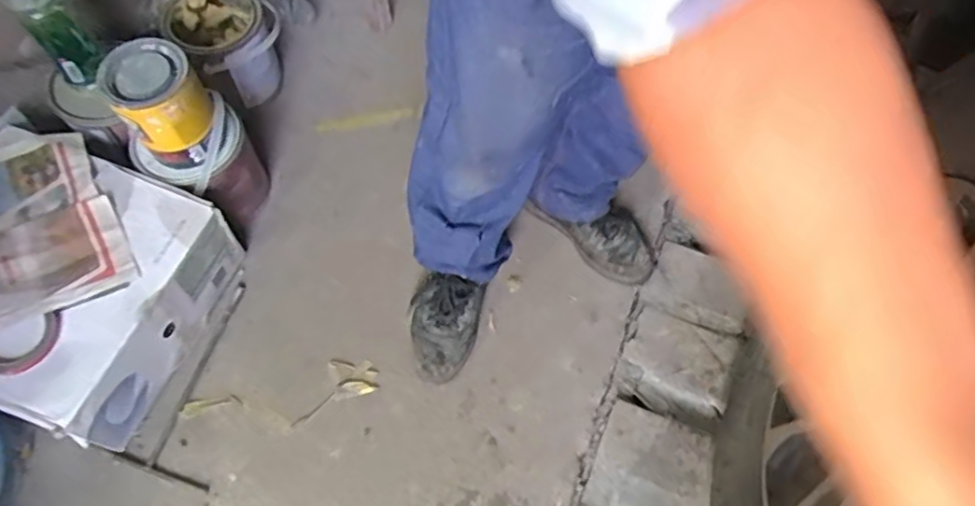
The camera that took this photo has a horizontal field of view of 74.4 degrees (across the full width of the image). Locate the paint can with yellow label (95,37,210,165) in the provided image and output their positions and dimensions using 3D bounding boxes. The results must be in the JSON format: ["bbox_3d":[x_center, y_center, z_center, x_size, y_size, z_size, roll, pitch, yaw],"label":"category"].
[{"bbox_3d":[-0.425,-0.192,0.850,0.104,0.149,0.107,1,64,-1],"label":"paint can with yellow label"}]

